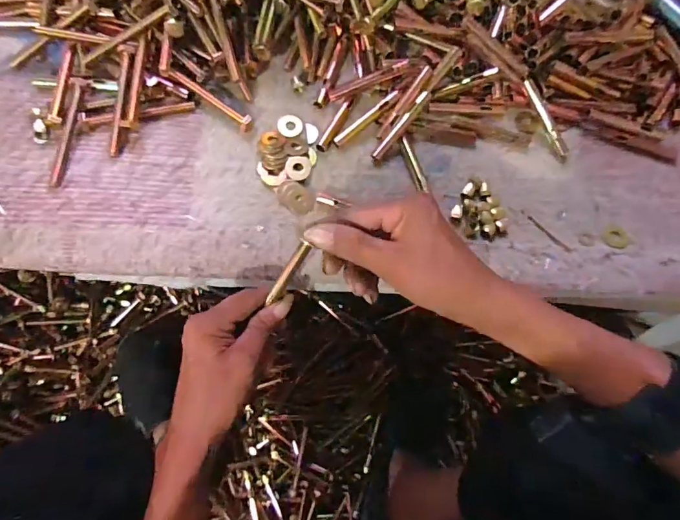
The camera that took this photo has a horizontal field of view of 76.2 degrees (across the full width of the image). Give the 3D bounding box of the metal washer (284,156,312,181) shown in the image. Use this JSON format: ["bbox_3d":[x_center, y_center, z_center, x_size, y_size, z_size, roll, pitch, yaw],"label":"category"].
[{"bbox_3d":[-0.040,-0.089,0.419,0.025,0.004,0.024,1,81,-7],"label":"metal washer"}]

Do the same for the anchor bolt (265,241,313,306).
[{"bbox_3d":[-0.040,0.010,0.346,0.010,0.012,0.073,35,124,0],"label":"anchor bolt"}]

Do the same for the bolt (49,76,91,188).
[{"bbox_3d":[-0.253,-0.120,0.403,0.011,0.009,0.108,8,75,-5],"label":"bolt"}]

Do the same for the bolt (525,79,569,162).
[{"bbox_3d":[0.214,-0.142,0.446,0.013,0.011,0.093,-36,105,-8],"label":"bolt"}]

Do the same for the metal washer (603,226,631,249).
[{"bbox_3d":[0.277,-0.023,0.436,0.024,0.004,0.026,10,66,17],"label":"metal washer"}]

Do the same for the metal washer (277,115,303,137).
[{"bbox_3d":[-0.050,-0.135,0.438,0.024,0.004,0.026,-1,73,-6],"label":"metal washer"}]

